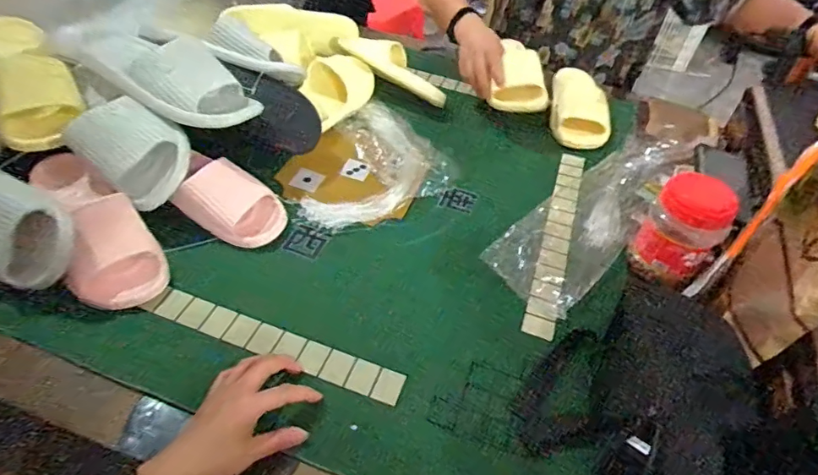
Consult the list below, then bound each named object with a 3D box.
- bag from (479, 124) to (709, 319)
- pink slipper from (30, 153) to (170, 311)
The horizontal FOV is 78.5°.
[{"bbox_3d":[0.319,-0.072,0.793,0.138,0.061,0.525,34,53,25],"label":"bag"},{"bbox_3d":[-0.392,-0.026,0.610,0.104,0.068,0.253,-31,70,-29],"label":"pink slipper"}]

